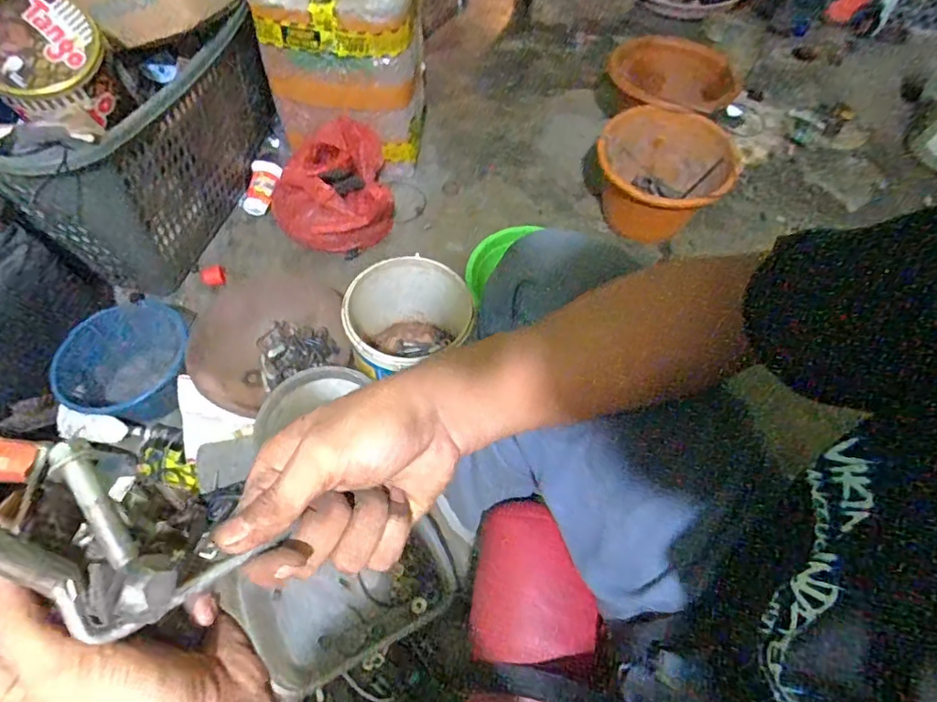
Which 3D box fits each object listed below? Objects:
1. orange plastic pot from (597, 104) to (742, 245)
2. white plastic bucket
[{"bbox_3d":[0.357,-0.313,1.043,0.244,0.203,0.291,23,61,12],"label":"orange plastic pot"},{"bbox_3d":[-0.092,-0.018,0.841,0.160,0.199,0.169,1,59,-1],"label":"white plastic bucket"}]

